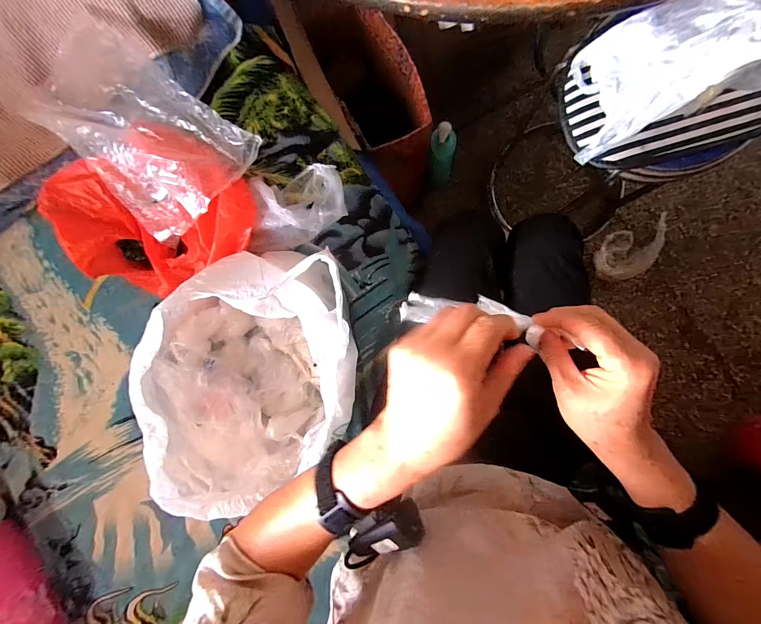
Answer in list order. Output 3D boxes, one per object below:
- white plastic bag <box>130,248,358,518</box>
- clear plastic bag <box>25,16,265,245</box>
[{"bbox_3d":[-0.192,0.093,0.465,0.286,0.192,0.334,2,91,7],"label":"white plastic bag"},{"bbox_3d":[-0.351,-0.253,0.465,0.285,0.064,0.198,37,95,5],"label":"clear plastic bag"}]

